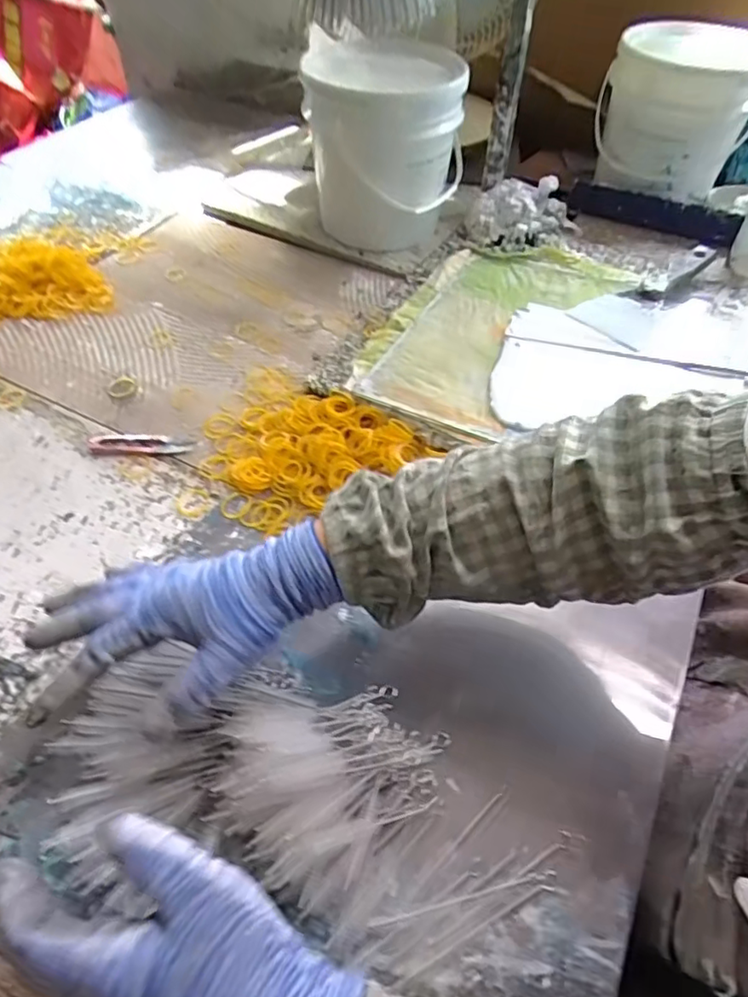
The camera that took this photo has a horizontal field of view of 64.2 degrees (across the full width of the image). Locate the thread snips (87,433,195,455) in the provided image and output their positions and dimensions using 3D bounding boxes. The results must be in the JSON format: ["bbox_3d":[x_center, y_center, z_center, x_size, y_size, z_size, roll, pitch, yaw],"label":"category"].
[{"bbox_3d":[-0.230,-0.055,0.591,0.099,0.005,0.028,1,50,0],"label":"thread snips"}]

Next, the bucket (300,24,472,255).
[{"bbox_3d":[0.016,-0.446,0.778,0.177,0.202,0.207,11,51,7],"label":"bucket"}]

